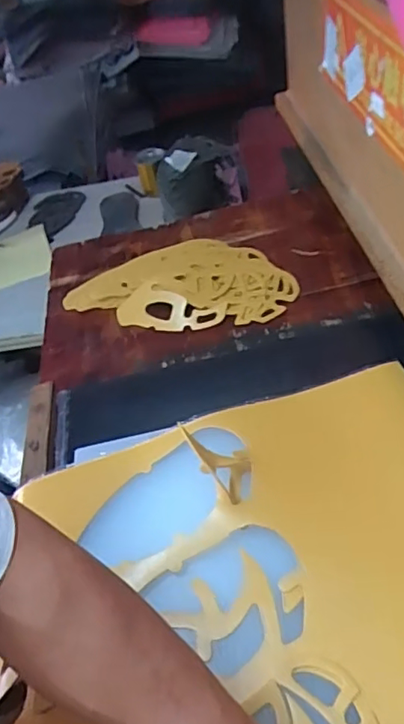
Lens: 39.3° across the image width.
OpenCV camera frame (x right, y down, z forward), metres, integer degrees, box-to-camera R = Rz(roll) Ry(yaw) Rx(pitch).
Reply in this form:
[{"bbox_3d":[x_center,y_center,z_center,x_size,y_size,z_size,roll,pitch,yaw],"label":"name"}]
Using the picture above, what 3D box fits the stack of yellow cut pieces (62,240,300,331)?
[{"bbox_3d":[-0.036,-0.125,0.908,0.361,0.057,0.182,10,48,14],"label":"stack of yellow cut pieces"}]

